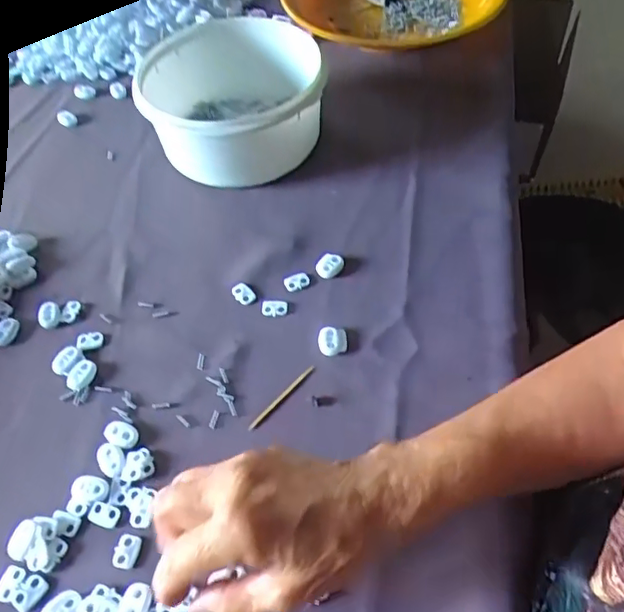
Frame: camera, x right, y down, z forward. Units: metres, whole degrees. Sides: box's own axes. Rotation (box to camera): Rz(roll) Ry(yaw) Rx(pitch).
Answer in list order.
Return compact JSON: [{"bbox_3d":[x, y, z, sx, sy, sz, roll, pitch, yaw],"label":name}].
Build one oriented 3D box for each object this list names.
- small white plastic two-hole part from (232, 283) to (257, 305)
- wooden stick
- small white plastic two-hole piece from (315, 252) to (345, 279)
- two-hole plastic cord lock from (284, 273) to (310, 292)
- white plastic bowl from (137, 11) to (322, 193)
[{"bbox_3d":[-0.053,-0.010,0.447,0.012,0.004,0.022,-39,61,-24],"label":"small white plastic two-hole part"},{"bbox_3d":[-0.020,0.061,0.392,0.005,0.004,0.060,37,63,25],"label":"wooden stick"},{"bbox_3d":[0.014,-0.032,0.454,0.022,0.008,0.017,-35,60,-21],"label":"small white plastic two-hole piece"},{"bbox_3d":[-0.012,-0.019,0.451,0.019,0.004,0.010,-12,54,-7],"label":"two-hole plastic cord lock"},{"bbox_3d":[-0.067,-0.175,0.519,0.153,0.085,0.153,-1,53,1],"label":"white plastic bowl"}]

